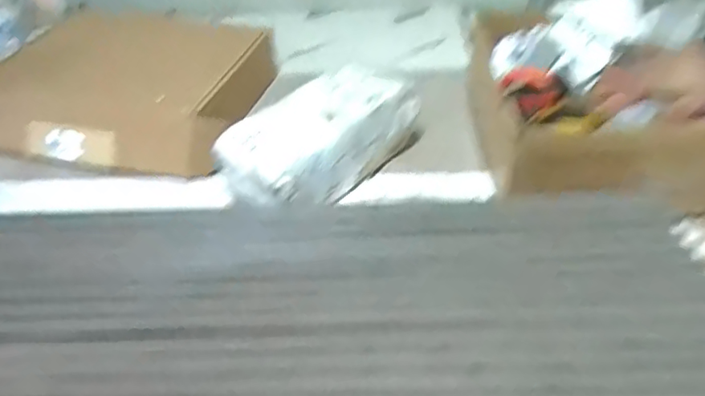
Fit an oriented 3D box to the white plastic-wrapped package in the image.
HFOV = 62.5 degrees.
[{"bbox_3d":[-0.038,-0.075,0.708,0.119,0.095,0.235,27,49,33],"label":"white plastic-wrapped package"}]

